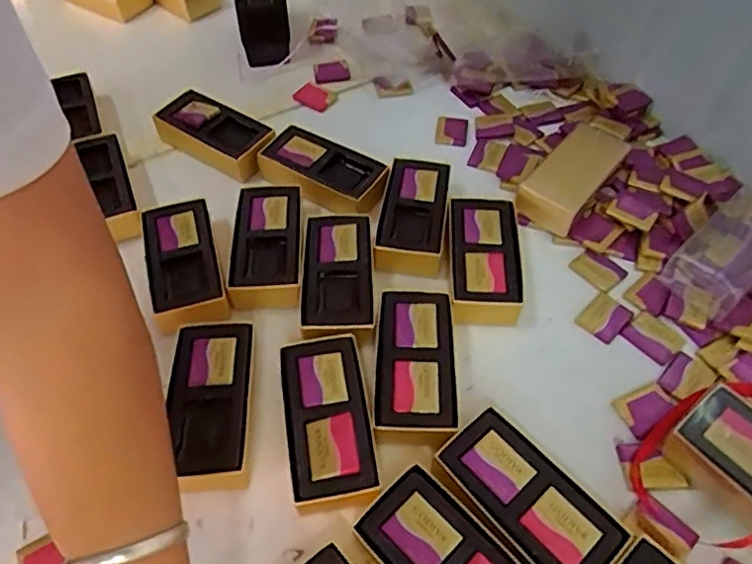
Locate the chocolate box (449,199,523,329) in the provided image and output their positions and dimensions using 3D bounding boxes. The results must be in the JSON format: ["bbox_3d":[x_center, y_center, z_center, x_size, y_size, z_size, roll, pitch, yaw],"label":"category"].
[{"bbox_3d":[0.091,-0.018,0.491,0.056,0.034,0.118,3,53,1],"label":"chocolate box"}]

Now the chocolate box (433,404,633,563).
[{"bbox_3d":[0.094,0.141,0.371,0.060,0.031,0.113,-36,61,-24],"label":"chocolate box"}]

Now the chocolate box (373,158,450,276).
[{"bbox_3d":[0.033,-0.059,0.517,0.055,0.032,0.116,7,54,5],"label":"chocolate box"}]

